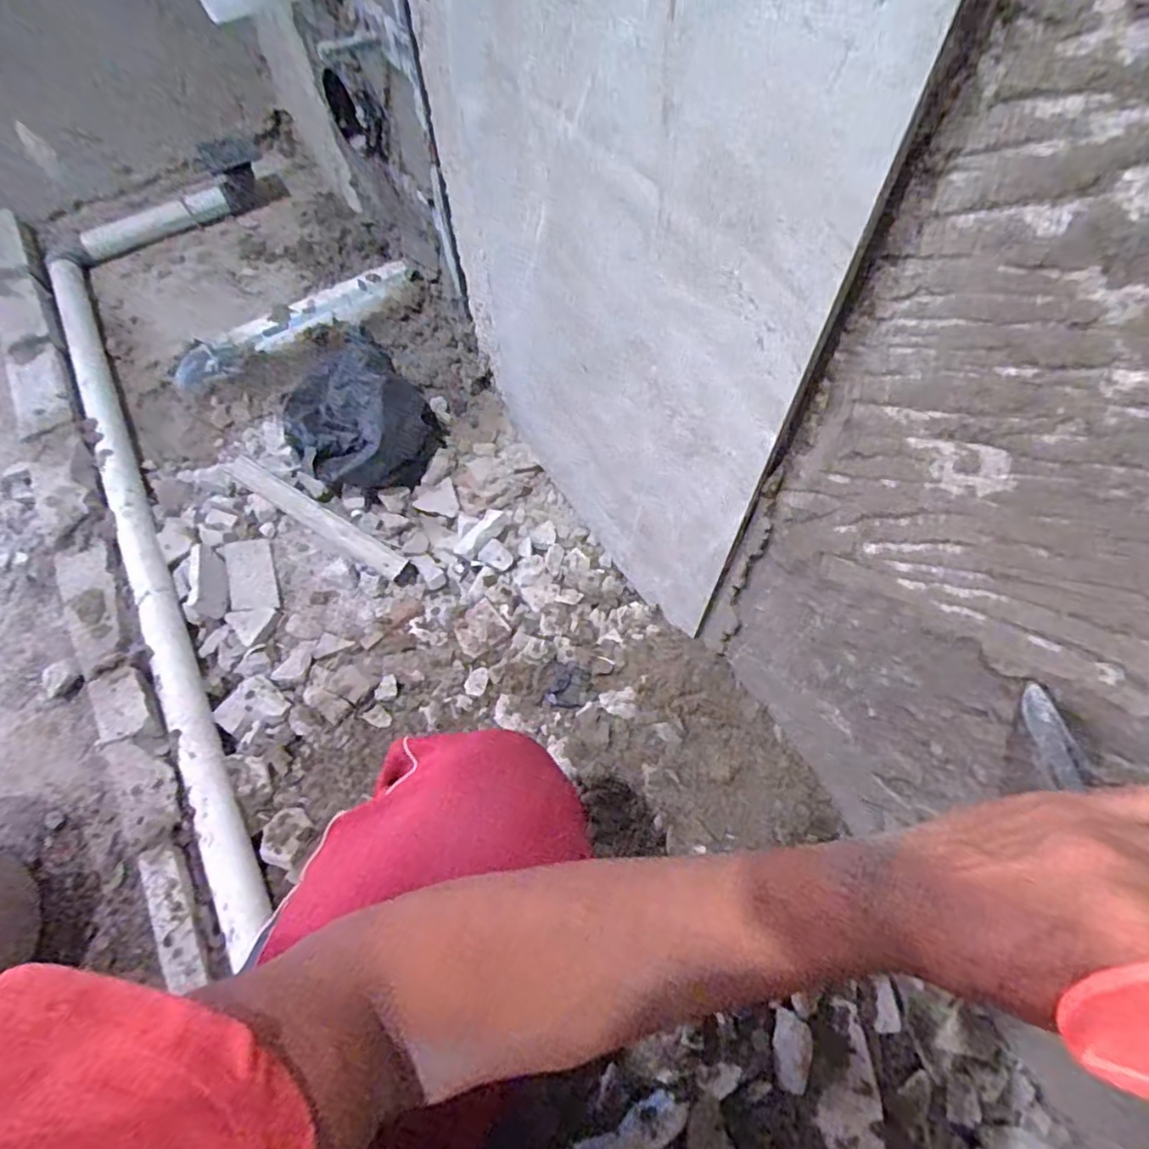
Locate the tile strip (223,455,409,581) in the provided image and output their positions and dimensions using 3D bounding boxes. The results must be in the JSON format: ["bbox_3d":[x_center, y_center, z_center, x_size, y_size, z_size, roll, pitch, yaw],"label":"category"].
[{"bbox_3d":[-0.388,-0.092,0.894,0.352,0.019,0.037,30,66,16],"label":"tile strip"}]

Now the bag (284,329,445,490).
[{"bbox_3d":[-0.326,-0.233,0.914,0.194,0.115,0.234,-35,66,-16],"label":"bag"}]

